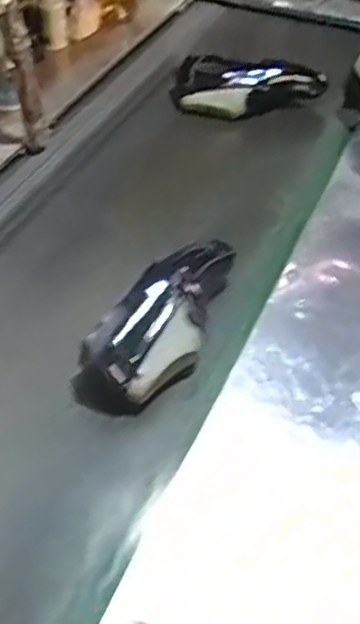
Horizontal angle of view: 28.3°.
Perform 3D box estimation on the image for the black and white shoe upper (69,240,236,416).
[{"bbox_3d":[-0.010,0.003,0.923,0.108,0.094,0.318,28,50,21],"label":"black and white shoe upper"}]

